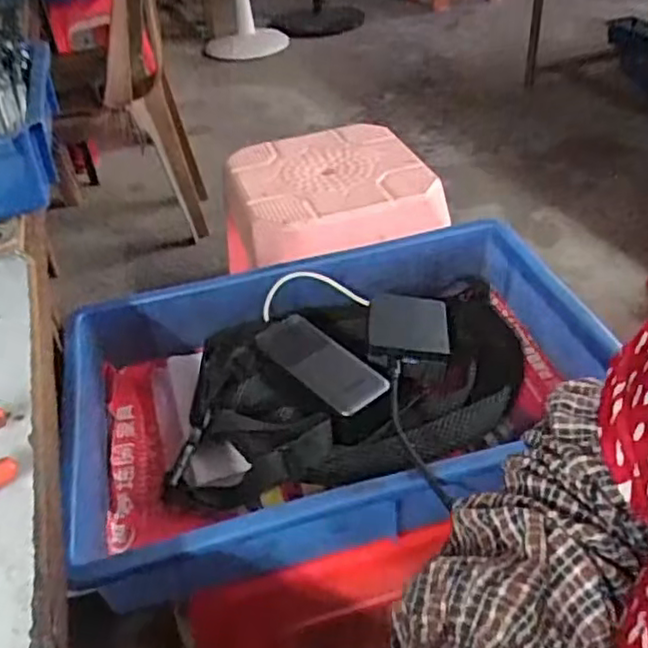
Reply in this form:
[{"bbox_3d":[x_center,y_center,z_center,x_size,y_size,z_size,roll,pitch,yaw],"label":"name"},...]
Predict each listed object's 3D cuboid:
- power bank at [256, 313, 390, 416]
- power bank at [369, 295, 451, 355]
[{"bbox_3d":[-0.004,0.030,0.585,0.051,0.010,0.135,-30,45,-27],"label":"power bank"},{"bbox_3d":[0.078,-0.003,0.617,0.072,0.019,0.085,1,38,6],"label":"power bank"}]

